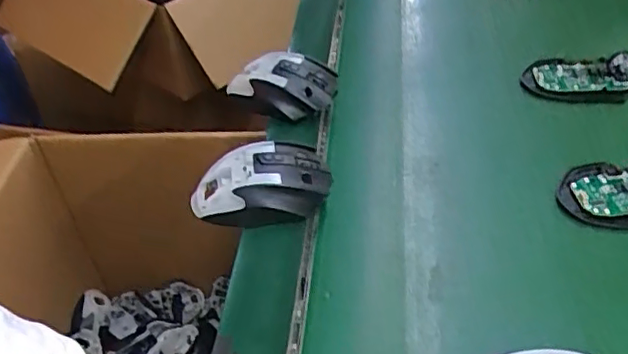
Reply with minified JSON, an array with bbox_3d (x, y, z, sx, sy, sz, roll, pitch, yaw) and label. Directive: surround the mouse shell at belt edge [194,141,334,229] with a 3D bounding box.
[{"bbox_3d":[-0.045,0.006,0.499,0.111,0.040,0.068,-3,43,3],"label":"mouse shell at belt edge"}]

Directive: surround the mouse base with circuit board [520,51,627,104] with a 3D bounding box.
[{"bbox_3d":[0.273,-0.103,0.607,0.112,0.028,0.061,1,44,6],"label":"mouse base with circuit board"}]

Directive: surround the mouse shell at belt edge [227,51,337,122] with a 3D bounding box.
[{"bbox_3d":[-0.034,-0.090,0.604,0.110,0.048,0.063,7,45,13],"label":"mouse shell at belt edge"}]

